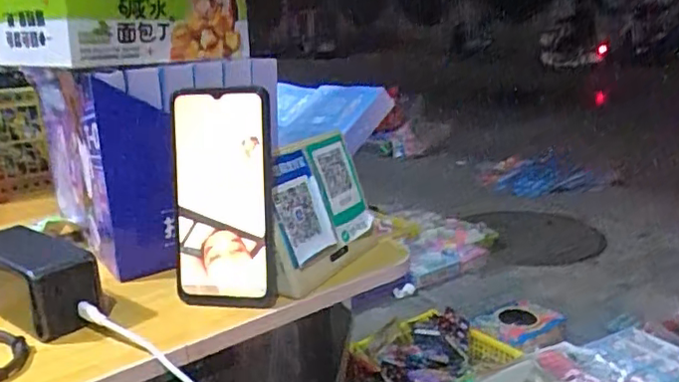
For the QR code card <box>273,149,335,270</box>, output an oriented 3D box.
[{"bbox_3d":[-0.032,0.013,0.486,0.005,0.087,0.067,-13,12,32],"label":"QR code card"}]

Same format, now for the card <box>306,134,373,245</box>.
[{"bbox_3d":[0.000,-0.001,0.541,0.009,0.094,0.058,-8,17,38],"label":"card"}]

